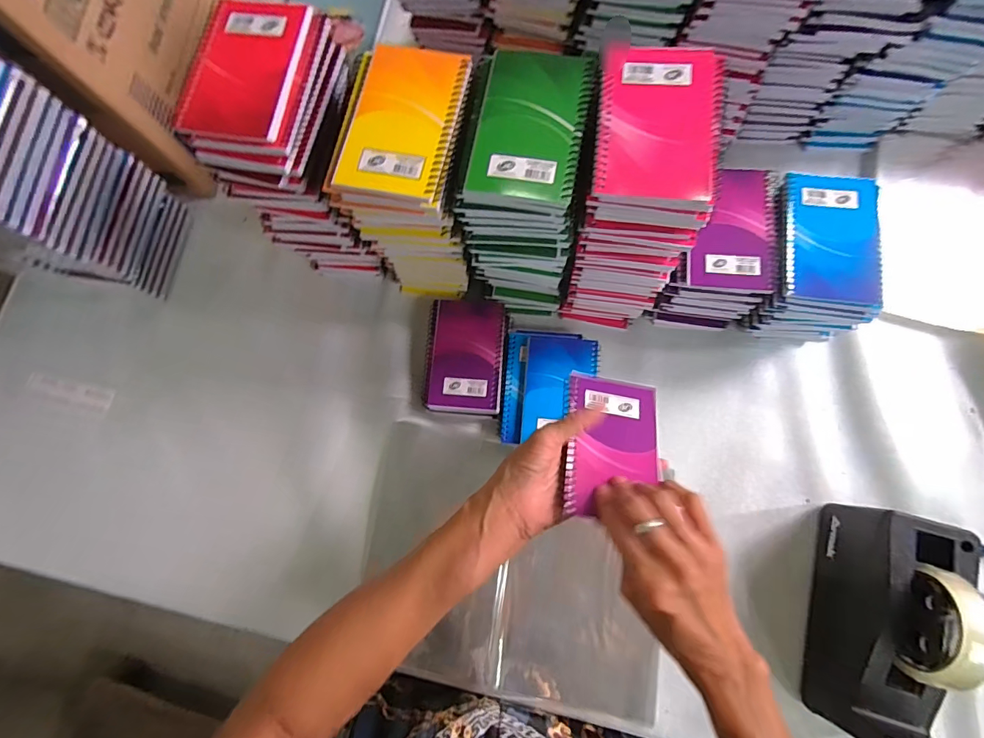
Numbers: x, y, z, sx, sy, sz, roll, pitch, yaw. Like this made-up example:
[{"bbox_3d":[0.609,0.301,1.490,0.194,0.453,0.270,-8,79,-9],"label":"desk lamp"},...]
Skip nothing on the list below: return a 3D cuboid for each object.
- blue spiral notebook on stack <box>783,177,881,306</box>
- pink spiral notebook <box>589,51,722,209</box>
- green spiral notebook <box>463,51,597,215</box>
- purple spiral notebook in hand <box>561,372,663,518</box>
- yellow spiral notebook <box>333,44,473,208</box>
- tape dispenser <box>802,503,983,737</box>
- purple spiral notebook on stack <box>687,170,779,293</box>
[{"bbox_3d":[0.329,-0.130,0.409,0.088,0.018,0.129,8,81,3],"label":"blue spiral notebook on stack"},{"bbox_3d":[0.126,-0.185,0.316,0.089,0.009,0.136,7,79,7],"label":"pink spiral notebook"},{"bbox_3d":[0.030,-0.192,0.336,0.082,0.021,0.133,11,79,2],"label":"green spiral notebook"},{"bbox_3d":[0.106,0.063,0.365,0.084,0.008,0.126,8,58,-5],"label":"purple spiral notebook in hand"},{"bbox_3d":[-0.070,-0.198,0.339,0.087,0.013,0.132,11,80,8],"label":"yellow spiral notebook"},{"bbox_3d":[0.365,0.234,0.385,0.076,0.121,0.197,12,79,6],"label":"tape dispenser"},{"bbox_3d":[0.242,-0.143,0.423,0.079,0.018,0.128,10,80,8],"label":"purple spiral notebook on stack"}]

